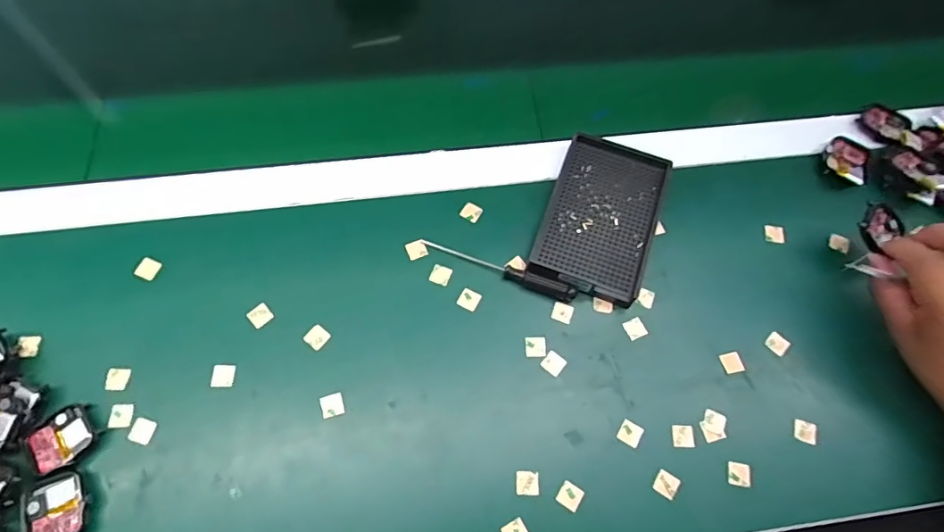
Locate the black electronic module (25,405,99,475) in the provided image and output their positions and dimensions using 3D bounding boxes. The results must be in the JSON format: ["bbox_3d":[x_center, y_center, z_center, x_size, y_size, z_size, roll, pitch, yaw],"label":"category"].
[{"bbox_3d":[-0.286,0.119,0.356,0.039,0.006,0.036,-36,73,-16],"label":"black electronic module"}]

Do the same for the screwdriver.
[{"bbox_3d":[0.020,0.002,0.418,0.131,0.015,0.013,21,67,7],"label":"screwdriver"}]

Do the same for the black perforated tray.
[{"bbox_3d":[0.110,-0.044,0.436,0.091,0.023,0.138,20,67,6],"label":"black perforated tray"}]

